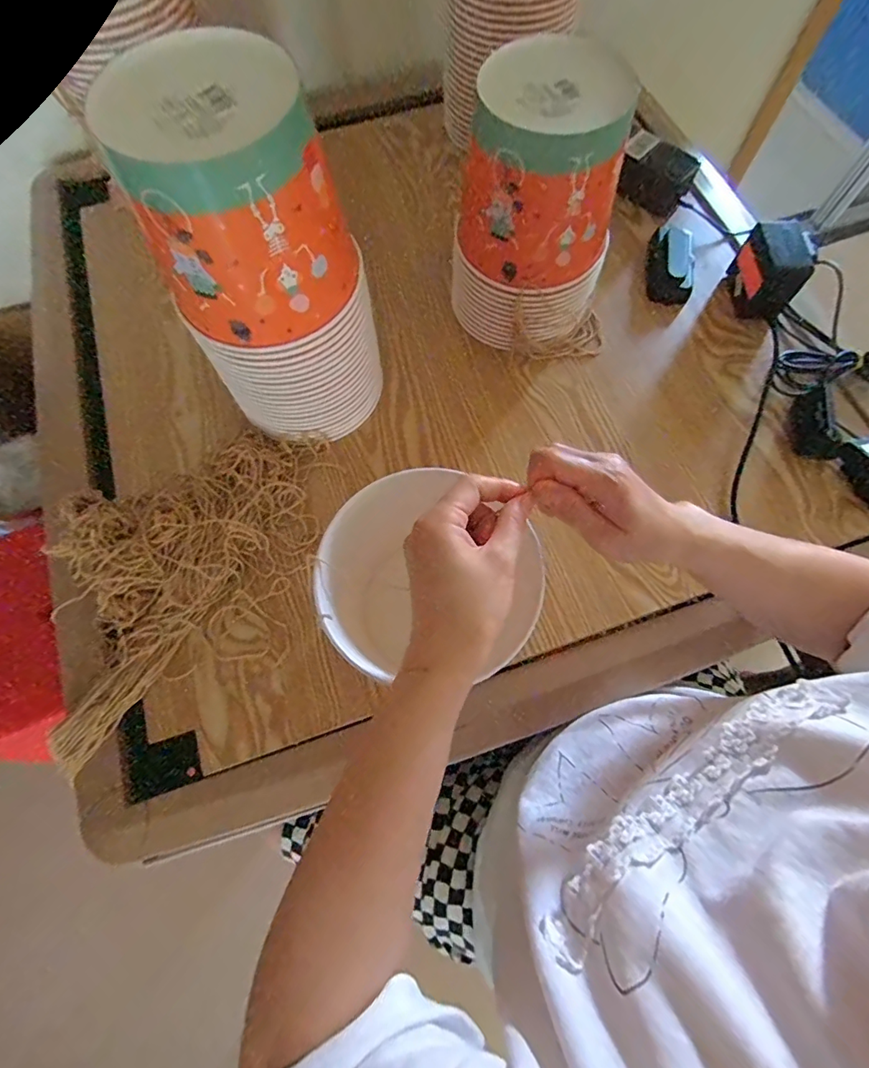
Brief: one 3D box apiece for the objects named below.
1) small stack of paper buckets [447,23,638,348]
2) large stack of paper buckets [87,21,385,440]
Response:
[{"bbox_3d":[0.101,-0.316,0.486,0.151,0.231,0.142,13,71,5],"label":"small stack of paper buckets"},{"bbox_3d":[-0.138,-0.202,0.412,0.152,0.287,0.128,-30,73,-10],"label":"large stack of paper buckets"}]

